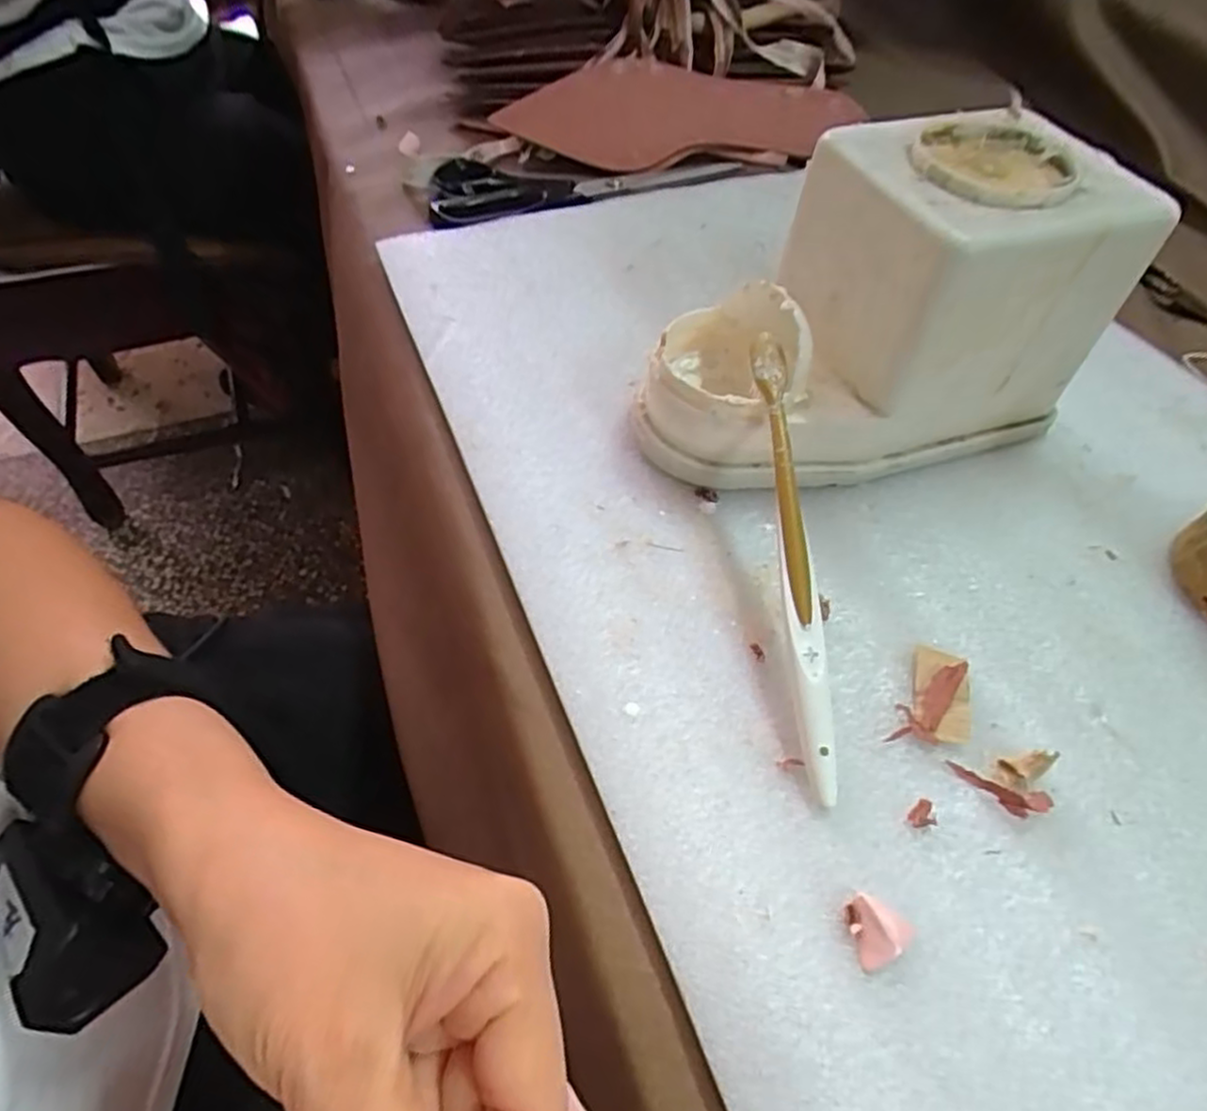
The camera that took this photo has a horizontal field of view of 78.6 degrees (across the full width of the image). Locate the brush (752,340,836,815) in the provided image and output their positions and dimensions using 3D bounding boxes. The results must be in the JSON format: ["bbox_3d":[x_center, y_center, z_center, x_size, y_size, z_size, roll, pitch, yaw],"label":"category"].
[{"bbox_3d":[0.072,-0.004,0.280,0.014,0.009,0.184,-1,71,-5],"label":"brush"}]

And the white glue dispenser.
[{"bbox_3d":[0.113,-0.110,0.327,0.197,0.110,0.109,-15,56,-12],"label":"white glue dispenser"}]

